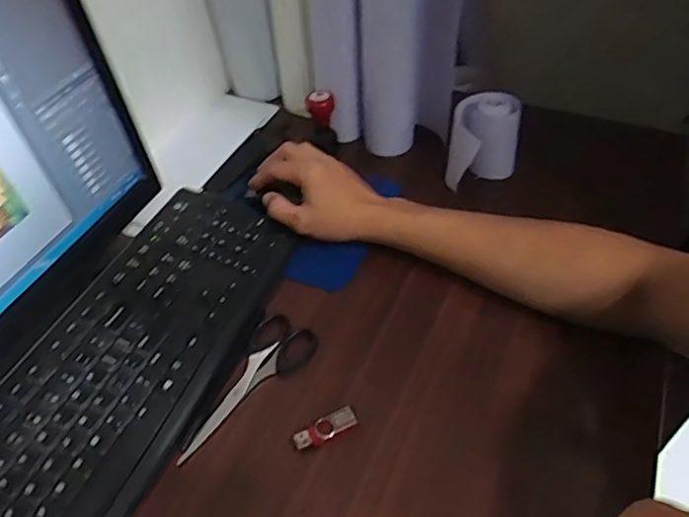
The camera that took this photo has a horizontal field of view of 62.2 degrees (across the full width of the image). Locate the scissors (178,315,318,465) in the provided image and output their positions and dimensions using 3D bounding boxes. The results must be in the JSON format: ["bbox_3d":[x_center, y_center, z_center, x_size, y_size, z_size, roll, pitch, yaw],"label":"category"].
[{"bbox_3d":[-0.087,0.109,0.489,0.060,0.007,0.150,27,54,26],"label":"scissors"}]

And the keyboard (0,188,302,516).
[{"bbox_3d":[-0.198,0.104,0.480,0.152,0.034,0.430,15,50,17],"label":"keyboard"}]

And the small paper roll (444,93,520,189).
[{"bbox_3d":[0.156,-0.129,0.637,0.073,0.091,0.064,12,49,14],"label":"small paper roll"}]

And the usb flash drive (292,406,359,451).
[{"bbox_3d":[-0.015,0.135,0.453,0.051,0.008,0.017,-24,50,-18],"label":"usb flash drive"}]

